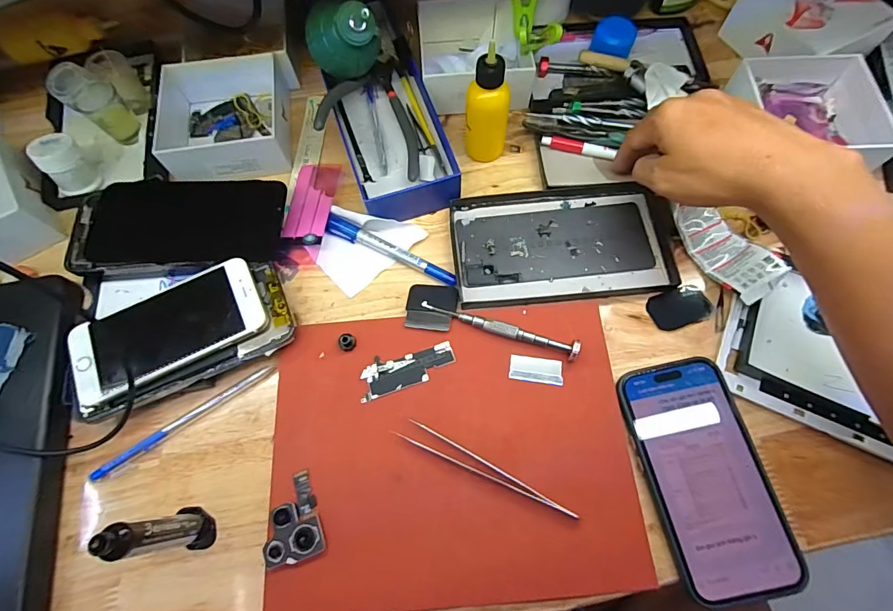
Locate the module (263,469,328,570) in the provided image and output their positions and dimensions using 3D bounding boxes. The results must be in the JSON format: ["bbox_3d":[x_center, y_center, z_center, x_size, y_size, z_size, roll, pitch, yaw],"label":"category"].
[{"bbox_3d":[-0.103,0.141,0.288,0.037,0.012,0.051,-19,70,-6],"label":"module"}]

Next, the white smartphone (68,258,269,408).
[{"bbox_3d":[-0.203,0.016,0.320,0.131,0.013,0.067,-26,68,-9],"label":"white smartphone"}]

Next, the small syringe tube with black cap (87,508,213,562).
[{"bbox_3d":[-0.170,0.136,0.255,0.025,0.090,0.024,-4,69,0],"label":"small syringe tube with black cap"}]

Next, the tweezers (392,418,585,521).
[{"bbox_3d":[0.026,0.109,0.297,0.132,0.004,0.014,22,73,10],"label":"tweezers"}]

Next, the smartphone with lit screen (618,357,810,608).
[{"bbox_3d":[0.174,0.111,0.293,0.077,0.012,0.146,-13,69,-4],"label":"smartphone with lit screen"}]

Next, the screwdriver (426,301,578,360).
[{"bbox_3d":[0.039,0.019,0.330,0.121,0.015,0.013,16,70,7],"label":"screwdriver"}]

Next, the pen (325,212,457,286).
[{"bbox_3d":[-0.048,-0.045,0.363,0.121,0.009,0.015,26,72,10],"label":"pen"}]

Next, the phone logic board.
[{"bbox_3d":[-0.029,0.047,0.326,0.071,0.004,0.026,-18,70,-6],"label":"phone logic board"}]

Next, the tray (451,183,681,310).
[{"bbox_3d":[0.099,-0.056,0.369,0.183,0.011,0.103,-6,69,-1],"label":"tray"}]

